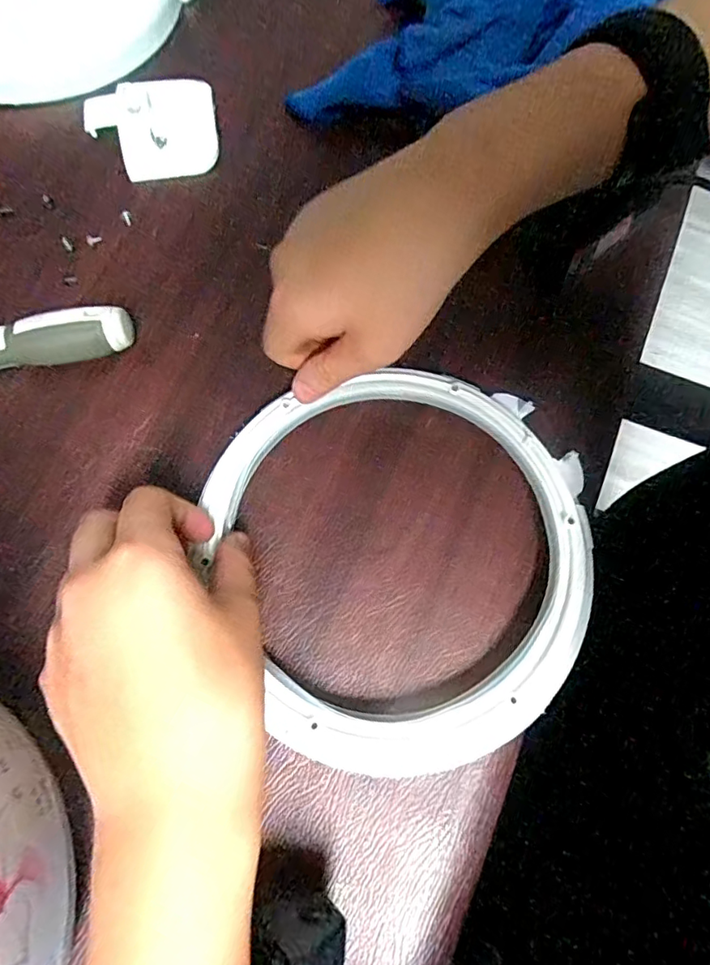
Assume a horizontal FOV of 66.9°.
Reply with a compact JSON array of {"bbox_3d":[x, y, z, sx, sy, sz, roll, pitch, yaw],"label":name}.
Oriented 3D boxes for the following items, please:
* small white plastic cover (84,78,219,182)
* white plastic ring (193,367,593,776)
[{"bbox_3d":[-0.129,-0.229,0.344,0.078,0.014,0.069,-13,75,-6],"label":"small white plastic cover"},{"bbox_3d":[0.022,0.035,0.270,0.193,0.019,0.192,1,74,-2],"label":"white plastic ring"}]

